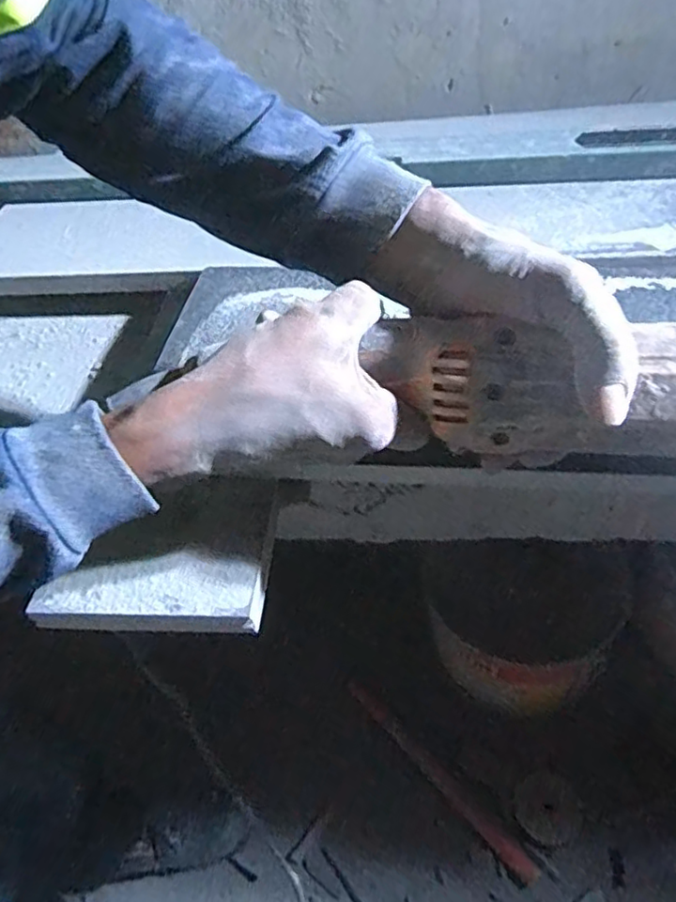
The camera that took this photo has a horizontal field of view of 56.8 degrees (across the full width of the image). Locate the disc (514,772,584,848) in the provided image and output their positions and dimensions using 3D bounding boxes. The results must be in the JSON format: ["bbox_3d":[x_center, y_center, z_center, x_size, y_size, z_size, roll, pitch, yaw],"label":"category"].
[{"bbox_3d":[0.304,0.517,0.905,0.091,0.004,0.087,-10,56,15],"label":"disc"}]

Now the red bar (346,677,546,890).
[{"bbox_3d":[0.151,0.494,0.962,0.029,0.018,0.364,-34,52,-25],"label":"red bar"}]

